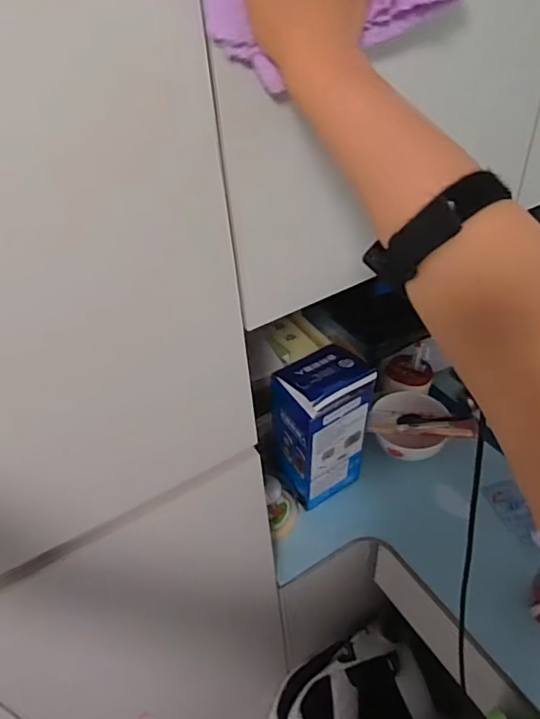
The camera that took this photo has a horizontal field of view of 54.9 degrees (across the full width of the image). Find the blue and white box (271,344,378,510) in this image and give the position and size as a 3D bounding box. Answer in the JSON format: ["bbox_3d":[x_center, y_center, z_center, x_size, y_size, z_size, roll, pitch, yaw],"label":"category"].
[{"bbox_3d":[0.080,0.113,0.823,0.121,0.264,0.105,-26,44,-22],"label":"blue and white box"}]

